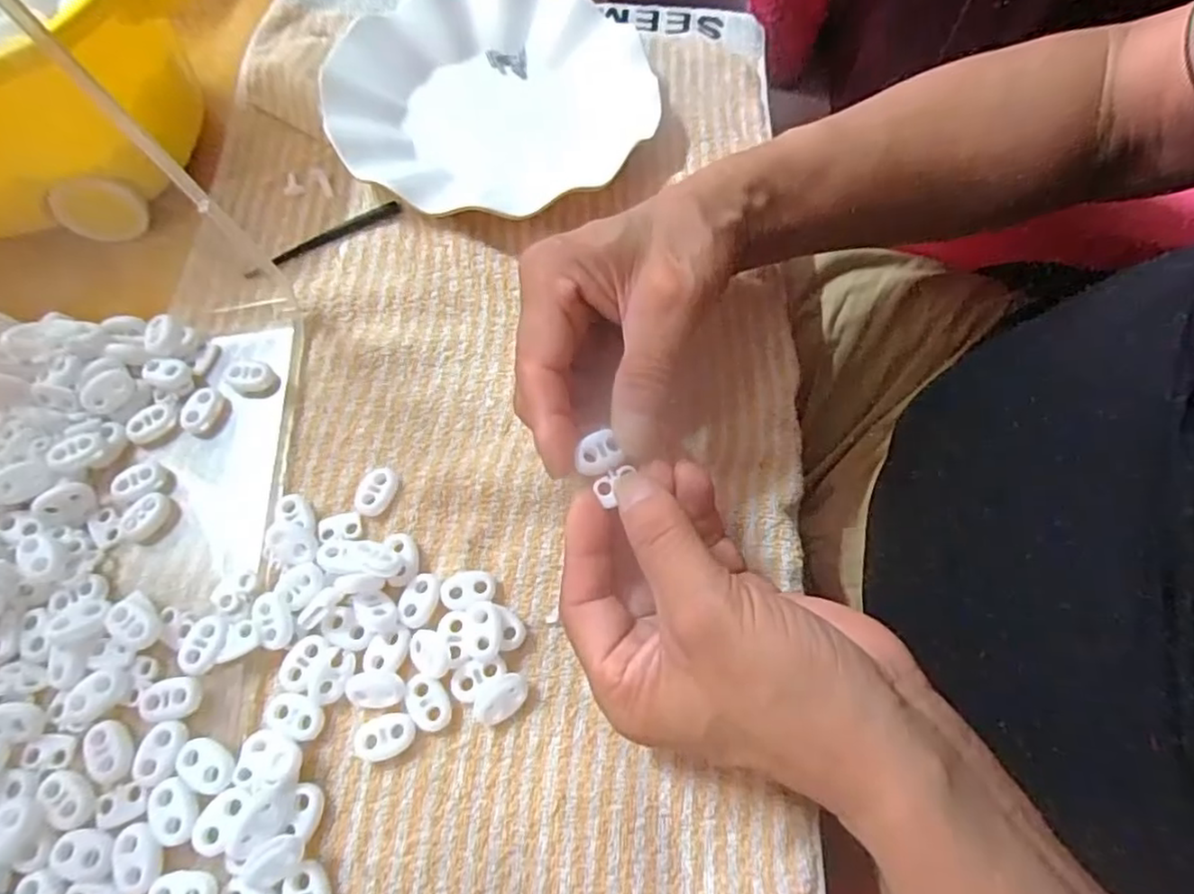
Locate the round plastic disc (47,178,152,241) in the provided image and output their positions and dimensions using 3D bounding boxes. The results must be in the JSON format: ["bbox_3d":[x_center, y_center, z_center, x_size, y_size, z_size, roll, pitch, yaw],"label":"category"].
[{"bbox_3d":[-0.253,-0.121,0.340,0.040,0.036,0.004,-19,68,-11],"label":"round plastic disc"}]

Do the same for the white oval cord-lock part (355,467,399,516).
[{"bbox_3d":[-0.098,0.020,0.296,0.015,0.007,0.022,22,66,7],"label":"white oval cord-lock part"}]

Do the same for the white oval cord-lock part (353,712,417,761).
[{"bbox_3d":[-0.081,0.111,0.256,0.023,0.006,0.016,-10,66,-8],"label":"white oval cord-lock part"}]

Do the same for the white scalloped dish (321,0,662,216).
[{"bbox_3d":[-0.060,-0.206,0.389,0.178,0.025,0.162,1,65,-2],"label":"white scalloped dish"}]

